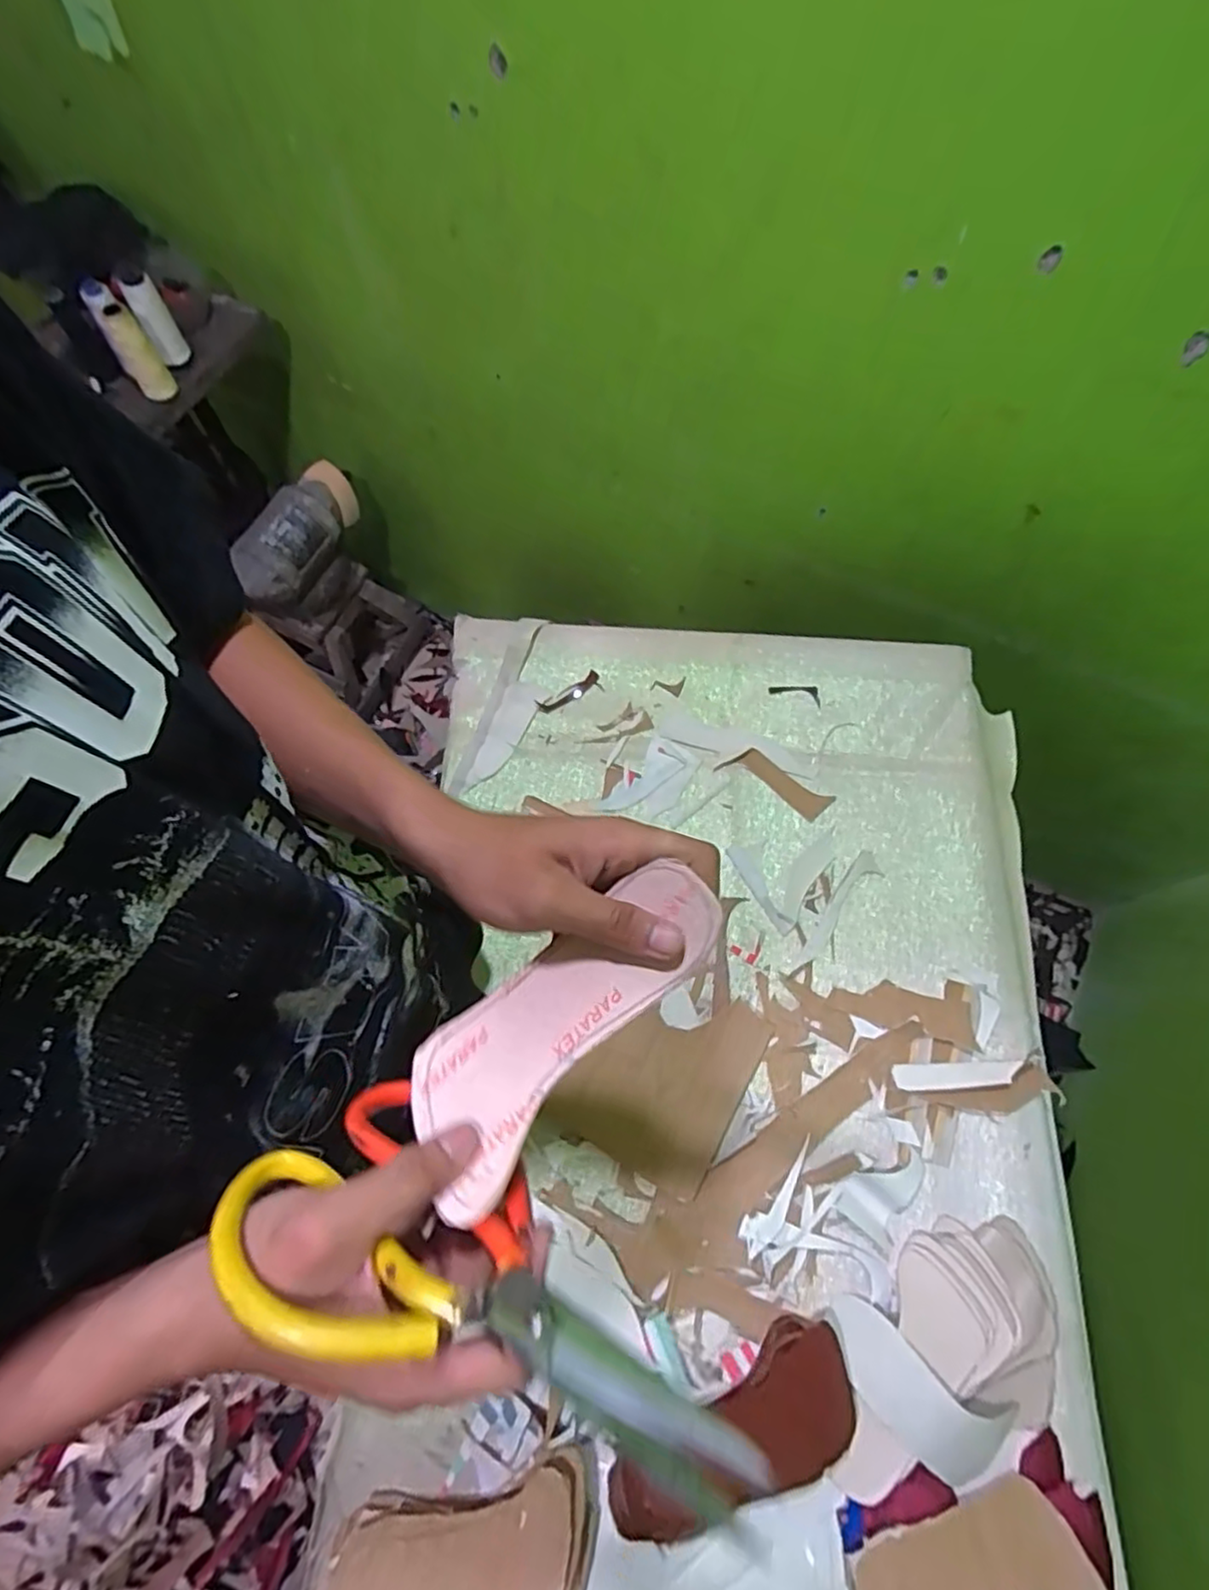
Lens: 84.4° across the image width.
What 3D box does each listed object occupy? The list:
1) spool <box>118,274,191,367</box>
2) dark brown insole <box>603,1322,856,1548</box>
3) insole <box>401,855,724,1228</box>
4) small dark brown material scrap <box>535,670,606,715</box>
[{"bbox_3d":[-0.637,-0.674,0.948,0.041,0.097,0.037,-29,71,-12],"label":"spool"},{"bbox_3d":[0.105,0.494,0.507,0.201,0.023,0.079,-24,54,-21],"label":"dark brown insole"},{"bbox_3d":[-0.016,0.094,0.287,0.157,0.028,0.066,-42,74,-5],"label":"insole"},{"bbox_3d":[-0.041,-0.120,0.781,0.082,0.005,0.027,-24,70,-11],"label":"small dark brown material scrap"}]

